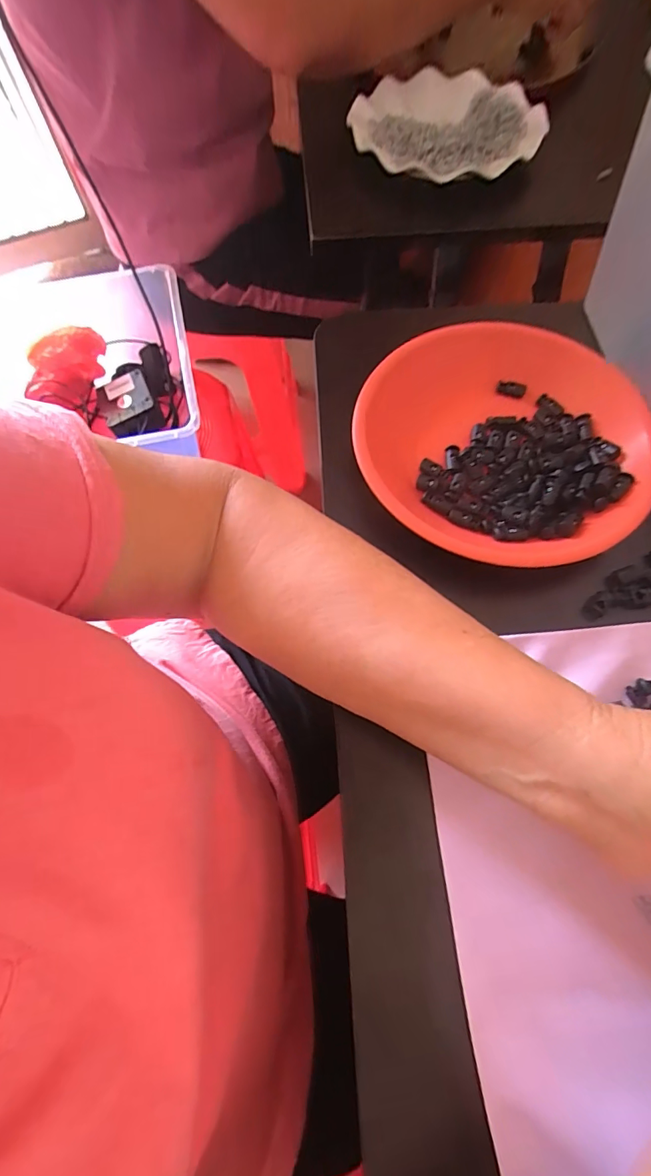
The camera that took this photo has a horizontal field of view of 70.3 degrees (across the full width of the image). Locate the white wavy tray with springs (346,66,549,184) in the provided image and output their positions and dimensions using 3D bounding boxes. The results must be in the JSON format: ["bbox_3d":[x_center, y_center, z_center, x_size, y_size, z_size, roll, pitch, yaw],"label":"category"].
[{"bbox_3d":[0.116,-0.458,0.462,0.174,0.034,0.169,-9,67,-3],"label":"white wavy tray with springs"}]

